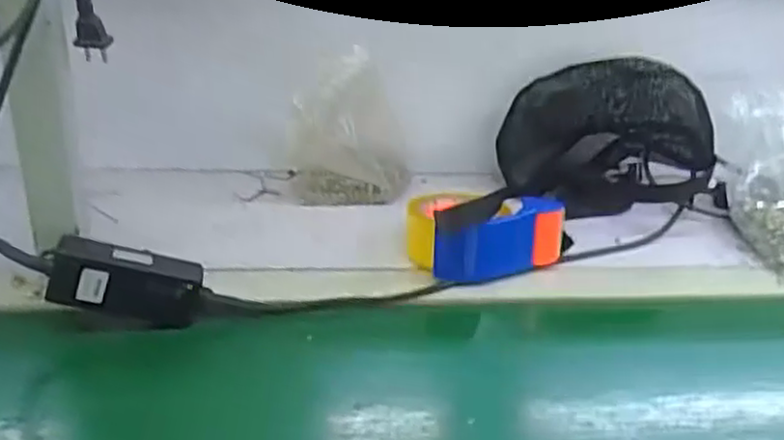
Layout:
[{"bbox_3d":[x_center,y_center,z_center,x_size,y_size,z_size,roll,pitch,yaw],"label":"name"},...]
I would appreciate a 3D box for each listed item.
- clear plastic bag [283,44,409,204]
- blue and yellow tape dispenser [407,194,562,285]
[{"bbox_3d":[-0.046,-0.098,0.834,0.149,0.164,0.095,5,28,-3],"label":"clear plastic bag"},{"bbox_3d":[0.097,0.004,0.732,0.162,0.071,0.098,-2,29,-17],"label":"blue and yellow tape dispenser"}]

